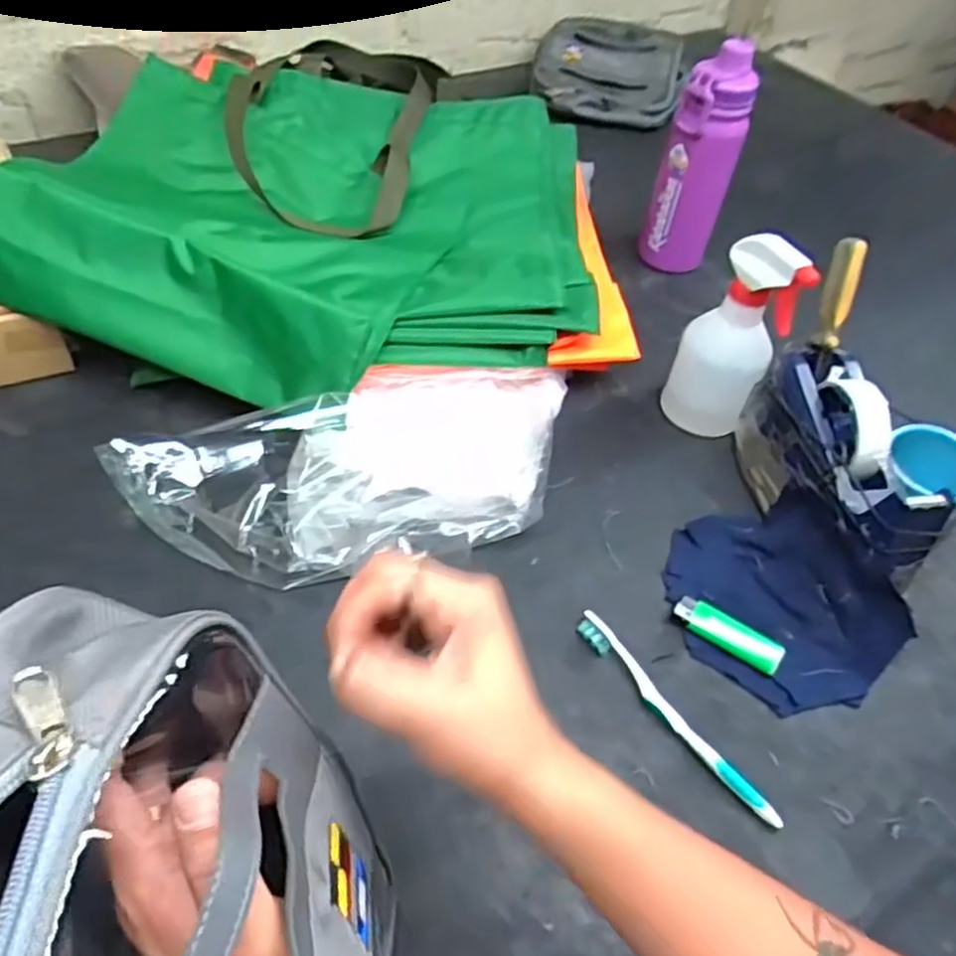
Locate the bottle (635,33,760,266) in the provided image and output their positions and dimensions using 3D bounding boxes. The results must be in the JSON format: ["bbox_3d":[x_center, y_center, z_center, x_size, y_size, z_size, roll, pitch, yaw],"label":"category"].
[{"bbox_3d":[0.237,-0.335,0.802,0.064,0.218,0.065,-10,49,-15],"label":"bottle"}]

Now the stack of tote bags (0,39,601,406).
[{"bbox_3d":[-0.143,-0.274,0.747,0.537,0.128,0.474,13,49,5],"label":"stack of tote bags"}]

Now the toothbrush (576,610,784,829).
[{"bbox_3d":[0.131,0.161,0.504,0.018,0.011,0.177,-26,55,-27],"label":"toothbrush"}]

